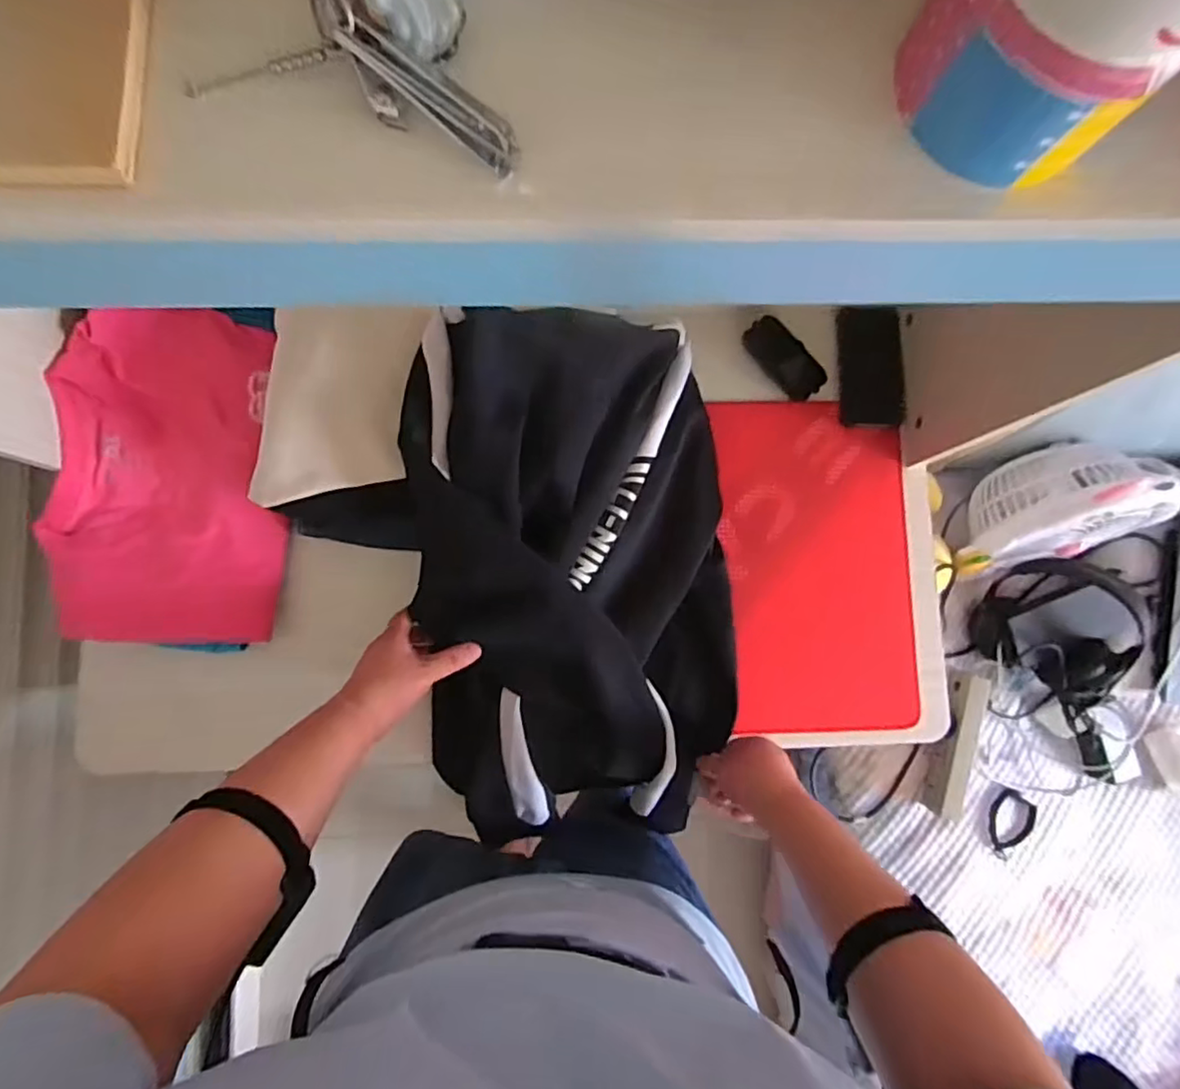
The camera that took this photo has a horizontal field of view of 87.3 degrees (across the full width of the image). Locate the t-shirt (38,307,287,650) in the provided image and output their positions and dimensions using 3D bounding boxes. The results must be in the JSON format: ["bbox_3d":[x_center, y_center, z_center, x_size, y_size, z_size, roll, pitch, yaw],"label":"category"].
[{"bbox_3d":[-0.461,-0.072,0.670,0.241,0.061,0.355,1,83,-3],"label":"t-shirt"}]

